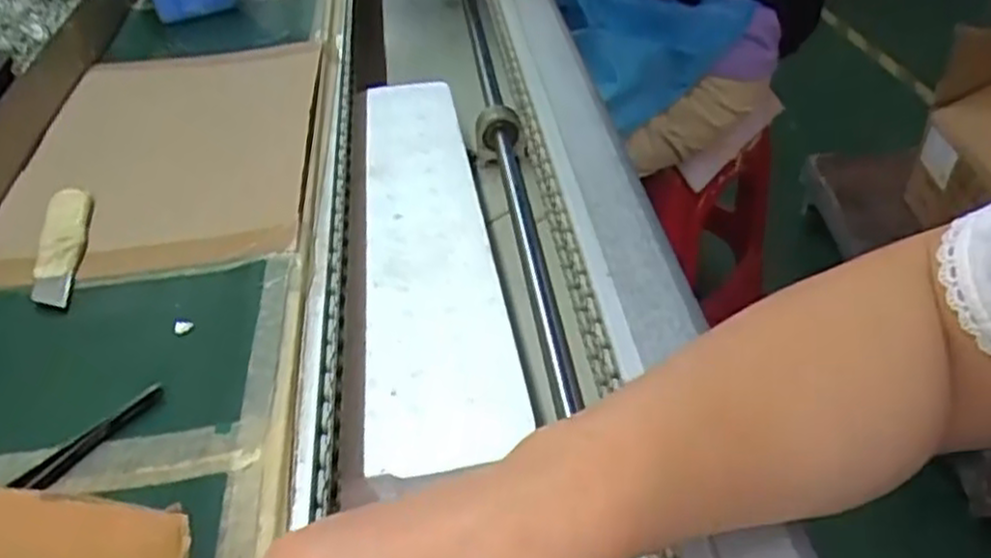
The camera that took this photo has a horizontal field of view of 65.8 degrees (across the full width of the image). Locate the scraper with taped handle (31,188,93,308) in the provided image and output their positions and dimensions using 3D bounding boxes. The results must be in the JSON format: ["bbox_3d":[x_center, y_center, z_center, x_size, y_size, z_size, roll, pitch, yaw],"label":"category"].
[{"bbox_3d":[-0.246,-0.019,0.435,0.025,0.010,0.099,-13,42,-10],"label":"scraper with taped handle"}]

